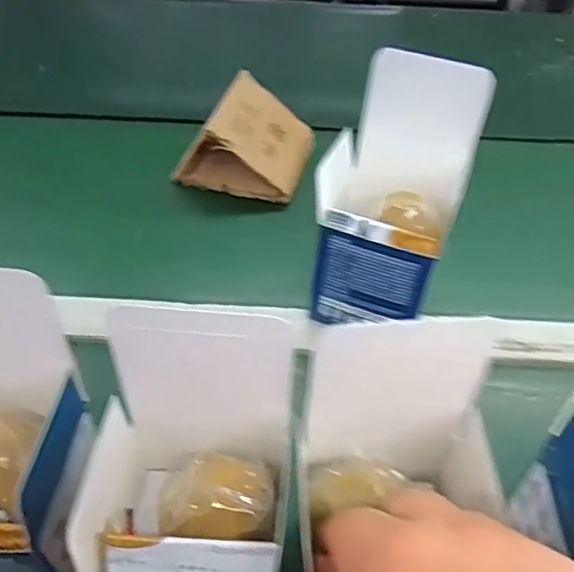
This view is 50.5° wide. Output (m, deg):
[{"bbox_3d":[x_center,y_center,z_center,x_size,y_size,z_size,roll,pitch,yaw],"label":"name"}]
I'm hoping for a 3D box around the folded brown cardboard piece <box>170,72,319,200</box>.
[{"bbox_3d":[-0.036,-0.136,0.572,0.110,0.076,0.079,16,48,12],"label":"folded brown cardboard piece"}]

